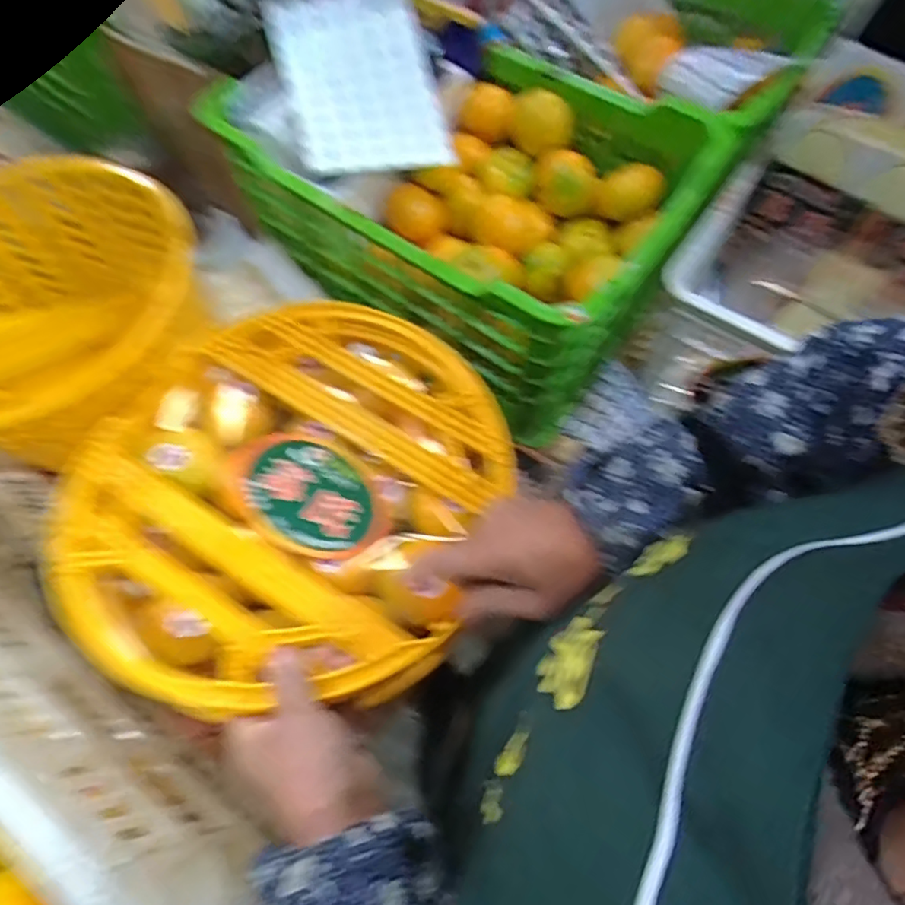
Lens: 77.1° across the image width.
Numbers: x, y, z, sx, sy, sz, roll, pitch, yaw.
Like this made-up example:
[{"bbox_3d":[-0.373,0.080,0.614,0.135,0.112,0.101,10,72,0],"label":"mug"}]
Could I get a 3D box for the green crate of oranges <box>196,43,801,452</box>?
[{"bbox_3d":[0.021,-0.292,0.684,0.452,0.233,0.336,35,68,14],"label":"green crate of oranges"}]

